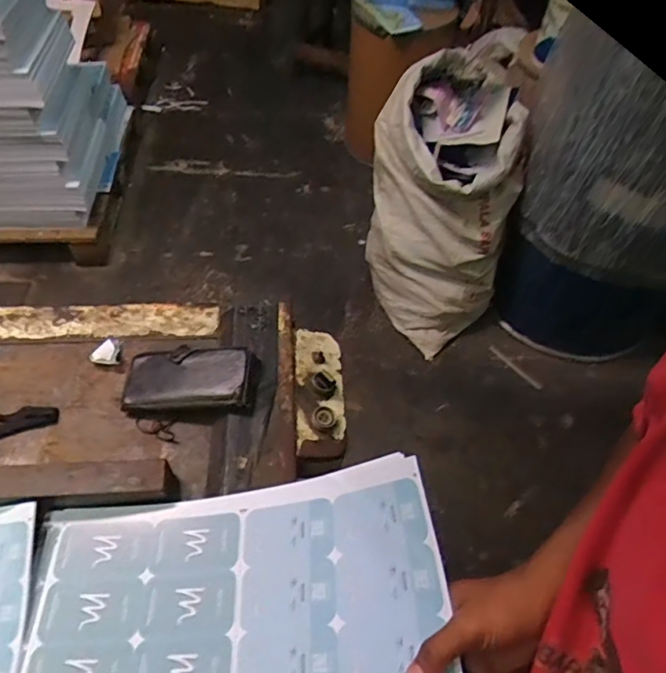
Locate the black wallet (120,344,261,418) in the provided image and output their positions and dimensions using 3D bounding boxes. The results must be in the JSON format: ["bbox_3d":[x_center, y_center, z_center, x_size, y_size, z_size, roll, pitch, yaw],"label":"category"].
[{"bbox_3d":[-0.174,0.051,0.646,0.160,0.040,0.090,4,54,-1],"label":"black wallet"}]

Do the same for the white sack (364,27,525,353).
[{"bbox_3d":[0.301,-0.380,1.480,0.383,0.890,0.352,5,22,0],"label":"white sack"}]

